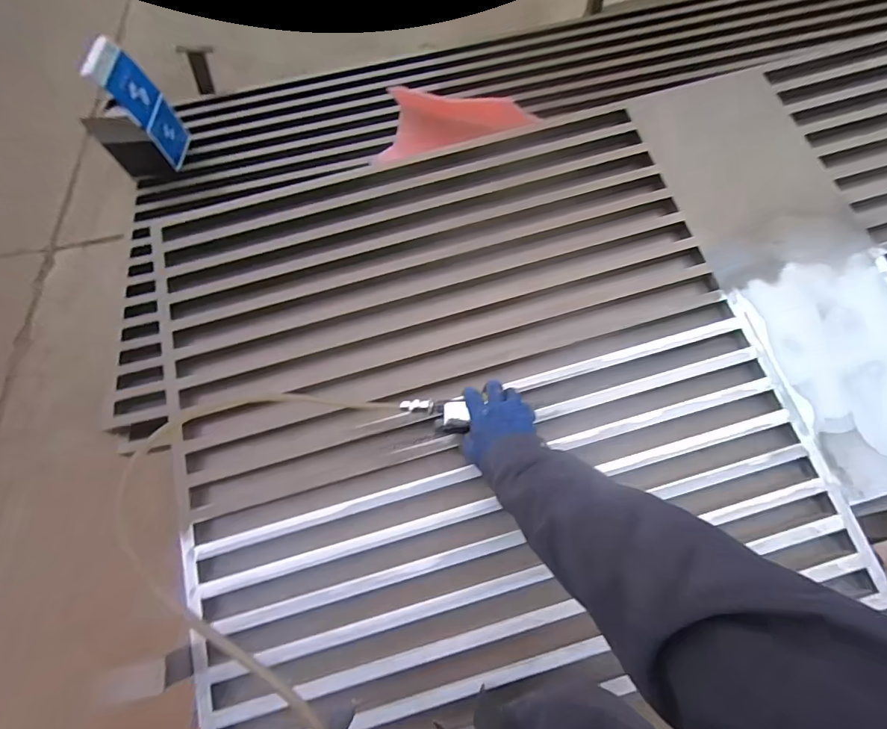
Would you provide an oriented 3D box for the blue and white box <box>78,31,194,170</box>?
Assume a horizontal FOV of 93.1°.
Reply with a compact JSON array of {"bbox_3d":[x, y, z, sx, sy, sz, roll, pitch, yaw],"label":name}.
[{"bbox_3d":[-0.642,-0.554,0.909,0.028,0.235,0.138,-8,69,9],"label":"blue and white box"}]

